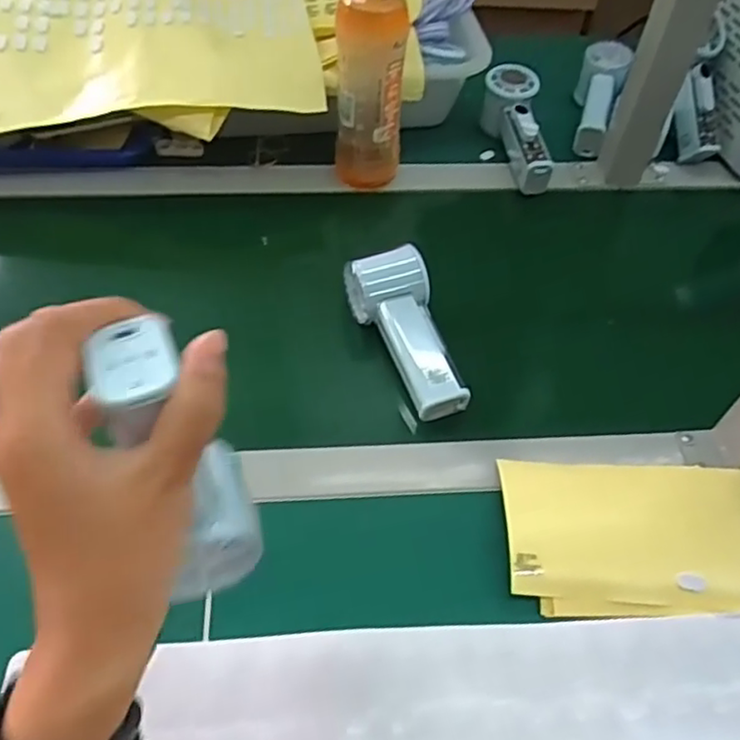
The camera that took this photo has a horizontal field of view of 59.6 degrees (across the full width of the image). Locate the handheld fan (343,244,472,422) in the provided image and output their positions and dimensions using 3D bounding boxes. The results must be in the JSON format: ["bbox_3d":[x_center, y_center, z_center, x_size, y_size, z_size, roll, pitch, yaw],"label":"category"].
[{"bbox_3d":[0.031,-0.026,0.521,0.059,0.062,0.141,-14,57,-15],"label":"handheld fan"}]

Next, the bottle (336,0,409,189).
[{"bbox_3d":[0.002,-0.263,0.582,0.052,0.206,0.053,-34,64,-26],"label":"bottle"}]

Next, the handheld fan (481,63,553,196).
[{"bbox_3d":[0.160,-0.255,0.690,0.051,0.055,0.157,-6,68,-10],"label":"handheld fan"}]

